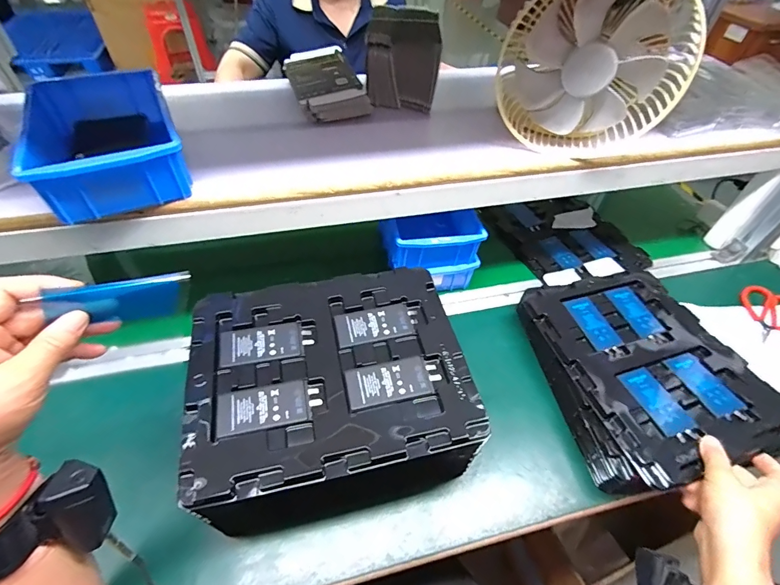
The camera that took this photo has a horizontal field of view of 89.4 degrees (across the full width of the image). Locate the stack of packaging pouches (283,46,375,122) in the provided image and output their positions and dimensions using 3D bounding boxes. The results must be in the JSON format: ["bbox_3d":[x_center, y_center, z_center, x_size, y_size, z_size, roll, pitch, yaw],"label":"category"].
[{"bbox_3d":[-0.095,-0.301,0.566,0.100,0.037,0.170,-14,51,-15],"label":"stack of packaging pouches"}]

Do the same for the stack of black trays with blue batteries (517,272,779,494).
[{"bbox_3d":[0.330,0.097,0.522,0.231,0.059,0.273,-7,50,-9],"label":"stack of black trays with blue batteries"}]

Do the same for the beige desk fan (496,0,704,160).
[{"bbox_3d":[0.224,-0.252,0.446,0.187,0.187,0.058,14,50,9],"label":"beige desk fan"}]

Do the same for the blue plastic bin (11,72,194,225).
[{"bbox_3d":[-0.302,-0.161,0.422,0.132,0.062,0.189,-21,53,-20],"label":"blue plastic bin"}]

